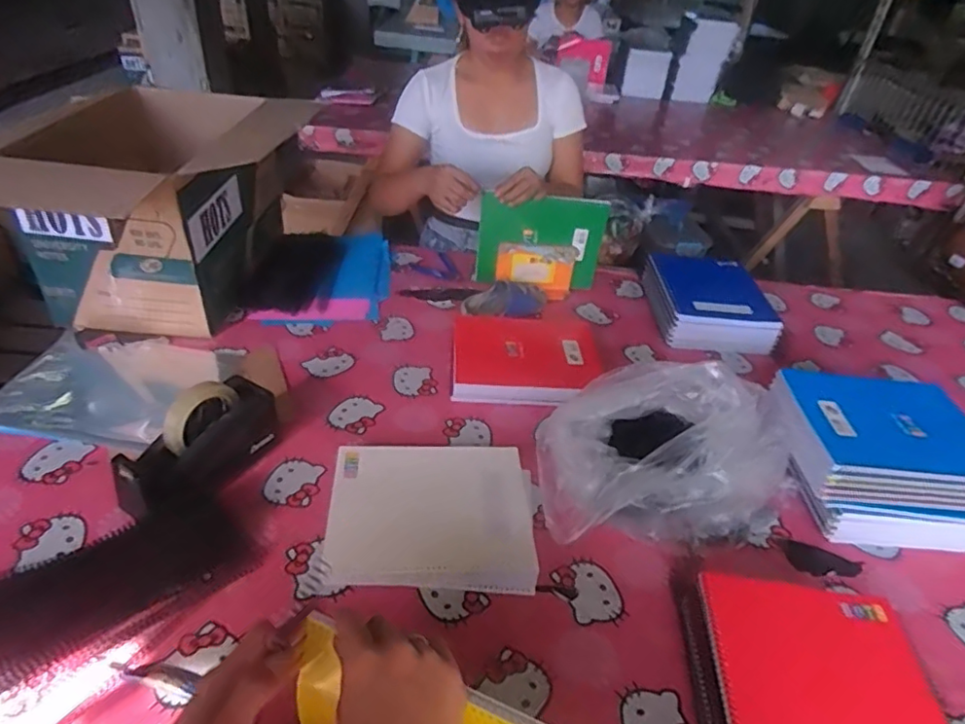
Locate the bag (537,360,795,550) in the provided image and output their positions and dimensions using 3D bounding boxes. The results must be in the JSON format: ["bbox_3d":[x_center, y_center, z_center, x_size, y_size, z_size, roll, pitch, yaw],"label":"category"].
[{"bbox_3d":[0.251,0.128,0.819,0.371,0.143,0.233,0,37,-8],"label":"bag"}]

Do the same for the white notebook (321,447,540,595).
[{"bbox_3d":[-0.067,0.192,0.766,0.257,0.010,0.196,1,48,-1],"label":"white notebook"}]

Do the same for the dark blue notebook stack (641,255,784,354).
[{"bbox_3d":[0.465,-0.128,1.239,0.221,0.080,0.284,6,37,0],"label":"dark blue notebook stack"}]

